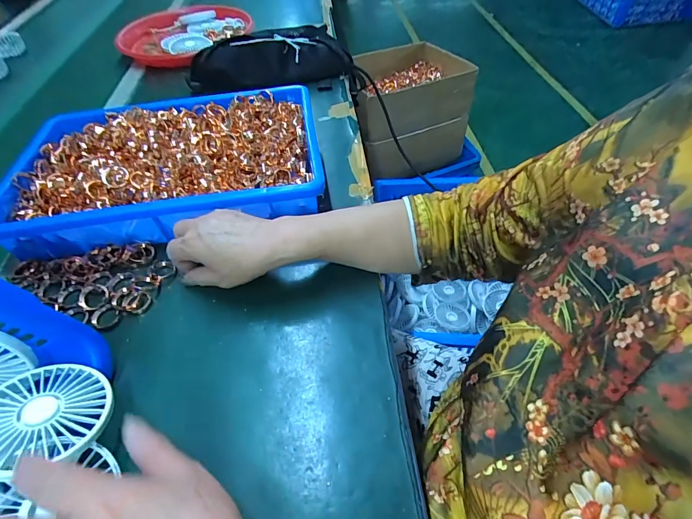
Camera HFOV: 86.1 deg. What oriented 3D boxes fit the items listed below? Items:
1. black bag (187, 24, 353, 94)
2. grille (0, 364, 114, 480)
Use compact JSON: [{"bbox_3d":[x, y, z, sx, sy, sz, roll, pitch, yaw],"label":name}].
[{"bbox_3d":[-0.133,-0.352,0.649,0.288,0.070,0.106,-16,52,-6],"label":"black bag"},{"bbox_3d":[-0.225,0.115,0.276,0.085,0.011,0.080,10,37,-8],"label":"grille"}]

